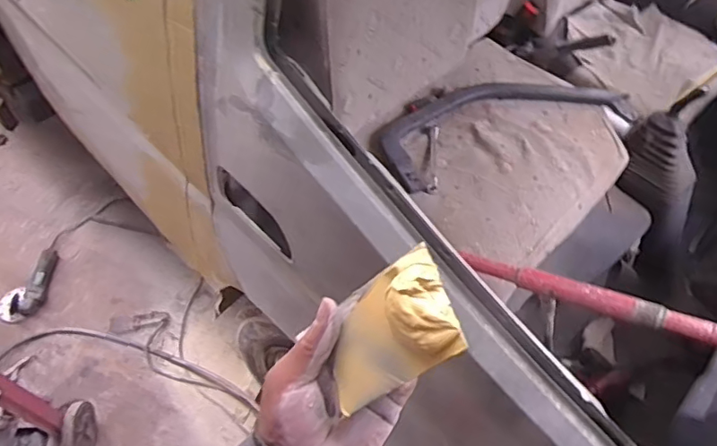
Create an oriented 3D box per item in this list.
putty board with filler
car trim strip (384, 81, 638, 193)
[{"bbox_3d":[0.016,0.075,0.364,0.019,0.112,0.070,8,48,-41],"label":"putty board with filler"},{"bbox_3d":[0.342,-0.251,1.271,0.626,0.028,0.237,-20,62,-15],"label":"car trim strip"}]

